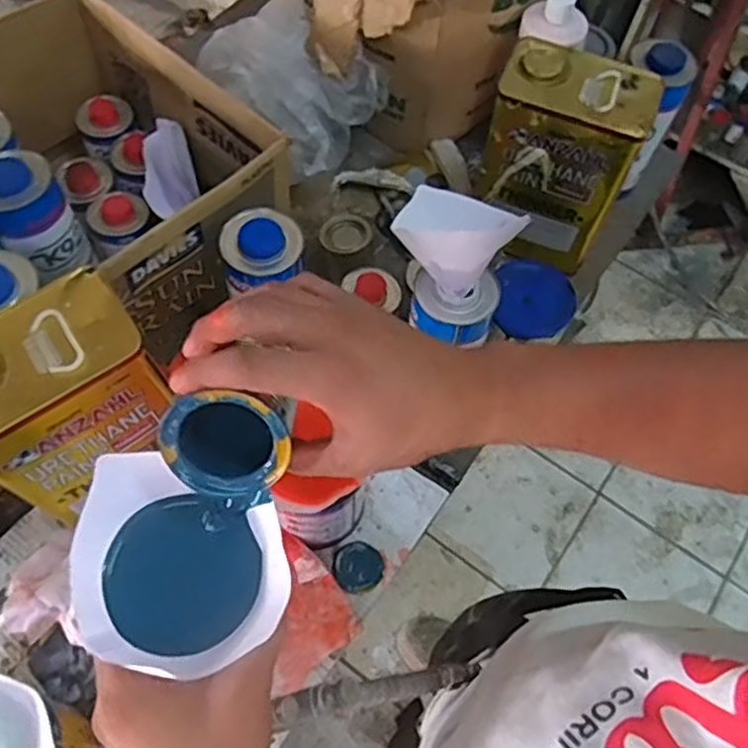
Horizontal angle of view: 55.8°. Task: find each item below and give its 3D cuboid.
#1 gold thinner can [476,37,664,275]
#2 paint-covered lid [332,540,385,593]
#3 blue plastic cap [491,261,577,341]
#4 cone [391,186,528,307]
[{"bbox_3d":[0.218,-0.258,0.861,0.162,0.229,0.115,21,62,7],"label":"gold thinner can"},{"bbox_3d":[-0.016,0.203,0.744,0.051,0.011,0.050,2,62,-3],"label":"paint-covered lid"},{"bbox_3d":[0.184,-0.085,0.804,0.088,0.017,0.091,-1,66,2],"label":"blue plastic cap"},{"bbox_3d":[0.079,-0.134,0.666,0.114,0.081,0.089,23,62,8],"label":"cone"}]

